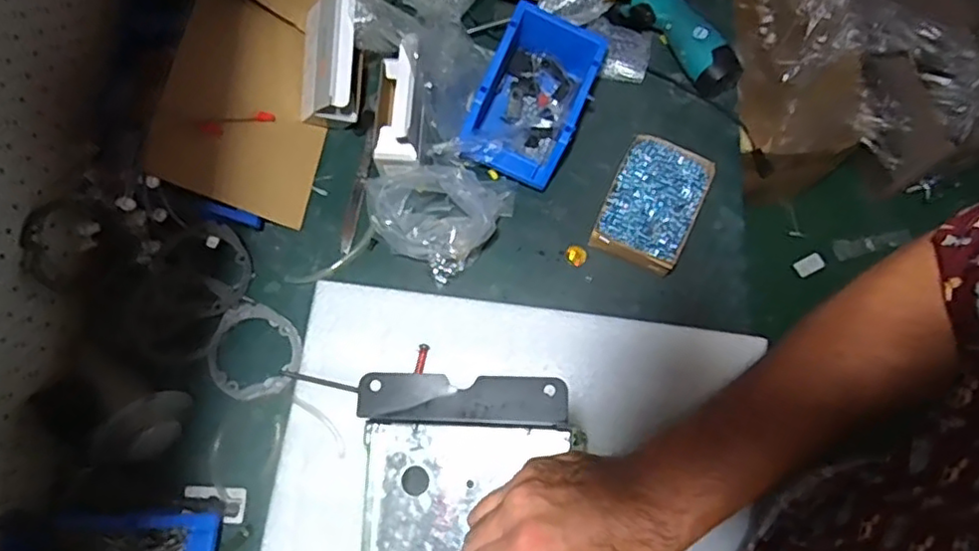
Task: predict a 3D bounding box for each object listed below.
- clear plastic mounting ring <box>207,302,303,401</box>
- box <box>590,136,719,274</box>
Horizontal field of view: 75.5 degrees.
[{"bbox_3d":[-0.266,0.087,0.712,0.103,0.012,0.100,1,77,-4],"label":"clear plastic mounting ring"},{"bbox_3d":[0.184,-0.078,0.725,0.099,0.057,0.138,25,77,8],"label":"box"}]

